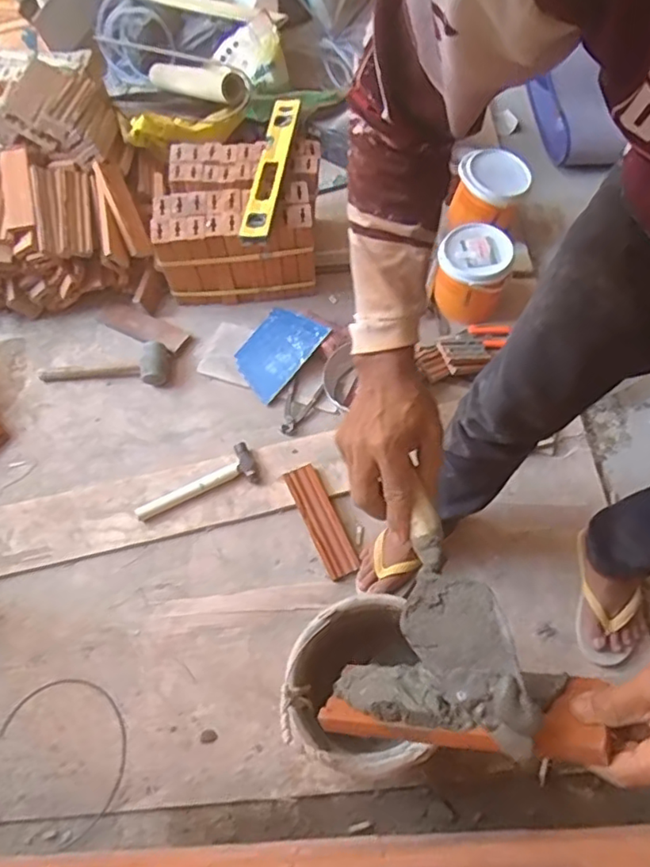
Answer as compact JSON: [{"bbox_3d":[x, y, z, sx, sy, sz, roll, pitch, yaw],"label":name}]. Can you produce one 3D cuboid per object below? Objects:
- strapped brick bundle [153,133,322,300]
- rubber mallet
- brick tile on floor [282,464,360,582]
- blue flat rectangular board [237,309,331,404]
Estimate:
[{"bbox_3d":[-0.198,-0.498,1.375,0.360,0.238,0.313,0,64,2],"label":"strapped brick bundle"},{"bbox_3d":[-0.505,-0.154,1.316,0.299,0.055,0.090,1,64,2],"label":"rubber mallet"},{"bbox_3d":[-0.007,0.170,1.149,0.064,0.022,0.231,-24,66,-10],"label":"brick tile on floor"},{"bbox_3d":[-0.113,-0.193,1.325,0.149,0.010,0.211,41,88,21],"label":"blue flat rectangular board"}]

